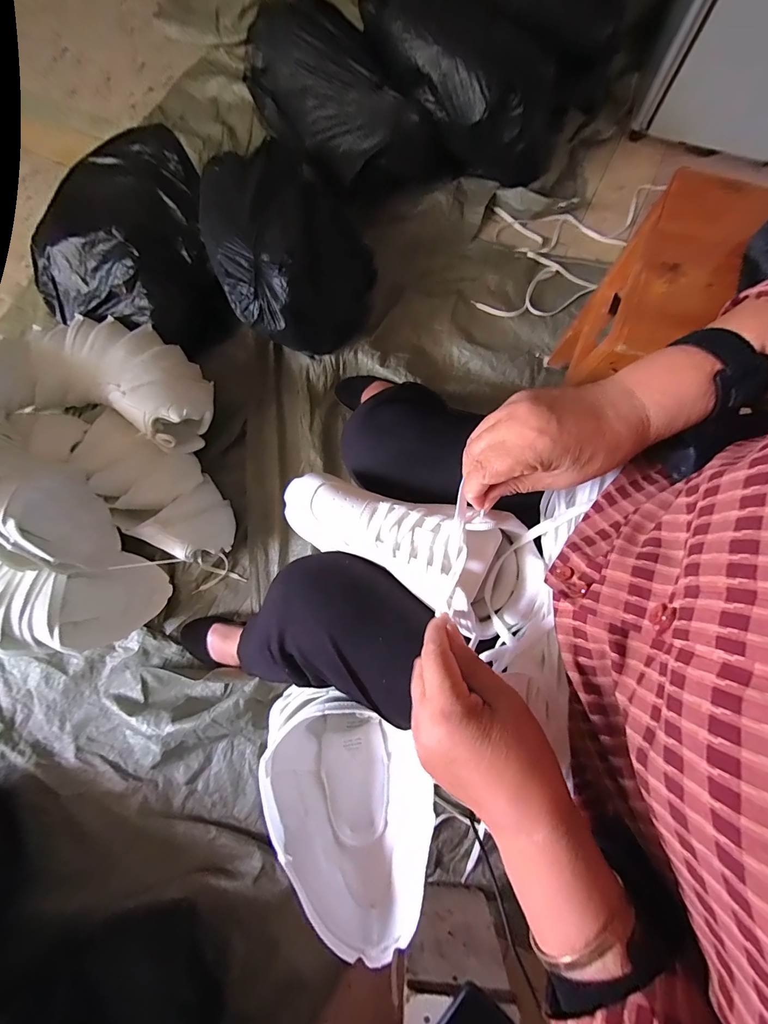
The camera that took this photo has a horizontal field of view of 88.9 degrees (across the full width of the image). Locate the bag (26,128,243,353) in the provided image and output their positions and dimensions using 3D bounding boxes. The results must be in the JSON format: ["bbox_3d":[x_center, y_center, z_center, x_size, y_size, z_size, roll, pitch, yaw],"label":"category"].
[{"bbox_3d":[-0.484,-0.563,0.832,0.348,0.184,0.405,16,80,4],"label":"bag"}]

